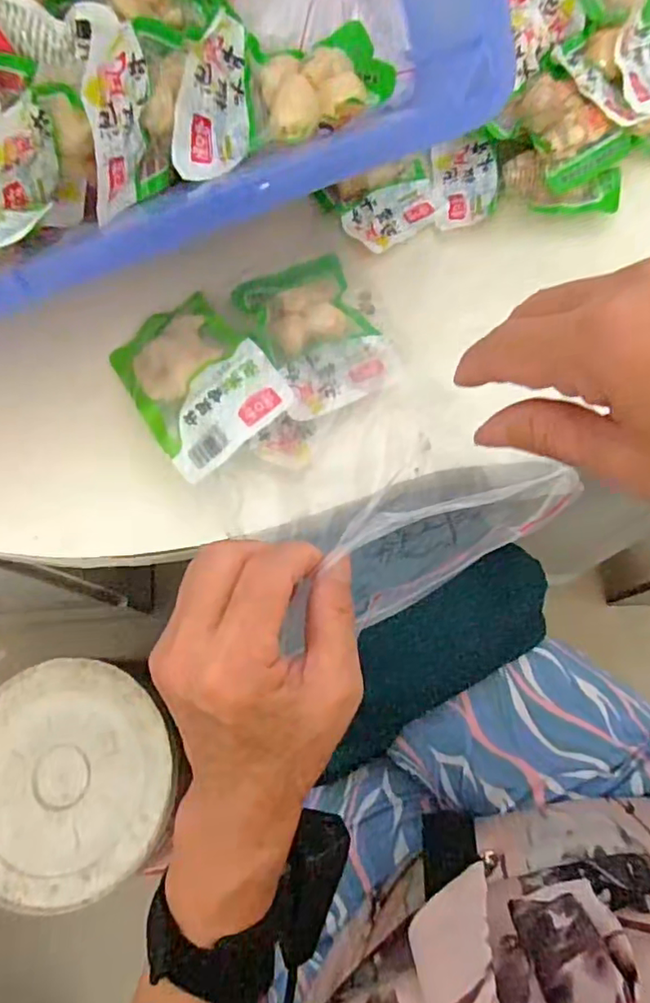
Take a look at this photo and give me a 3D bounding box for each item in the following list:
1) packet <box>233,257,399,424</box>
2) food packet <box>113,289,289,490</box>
[{"bbox_3d":[-0.006,-0.112,0.378,0.075,0.016,0.111,-23,75,-7],"label":"packet"},{"bbox_3d":[-0.086,-0.081,0.361,0.079,0.019,0.125,-42,61,0],"label":"food packet"}]

